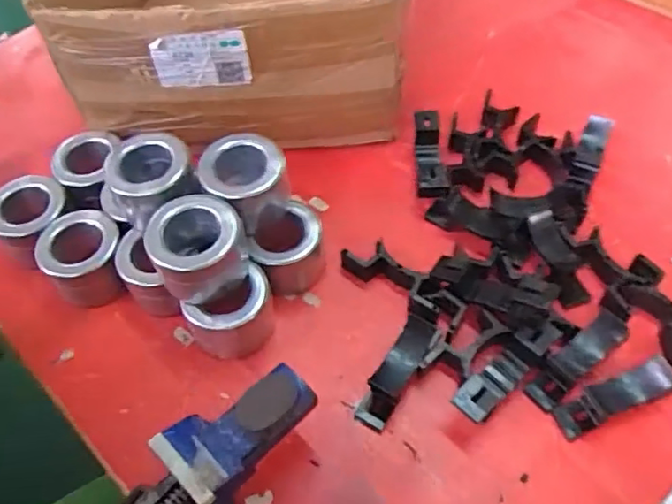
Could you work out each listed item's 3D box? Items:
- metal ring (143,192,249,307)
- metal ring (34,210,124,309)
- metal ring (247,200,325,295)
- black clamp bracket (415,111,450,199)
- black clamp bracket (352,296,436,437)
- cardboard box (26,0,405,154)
[{"bbox_3d":[-0.106,-0.002,0.464,0.070,0.058,0.071,-2,56,3],"label":"metal ring"},{"bbox_3d":[-0.218,0.007,0.524,0.065,0.056,0.068,-2,56,3],"label":"metal ring"},{"bbox_3d":[-0.038,-0.001,0.522,0.050,0.057,0.064,13,58,12],"label":"metal ring"},{"bbox_3d":[0.091,-0.093,0.589,0.028,0.031,0.102,-3,56,2],"label":"black clamp bracket"},{"bbox_3d":[0.051,0.087,0.473,0.030,0.031,0.108,22,61,17],"label":"black clamp bracket"},{"bbox_3d":[-0.089,-0.280,0.629,0.326,0.171,0.329,-3,56,2],"label":"cardboard box"}]

